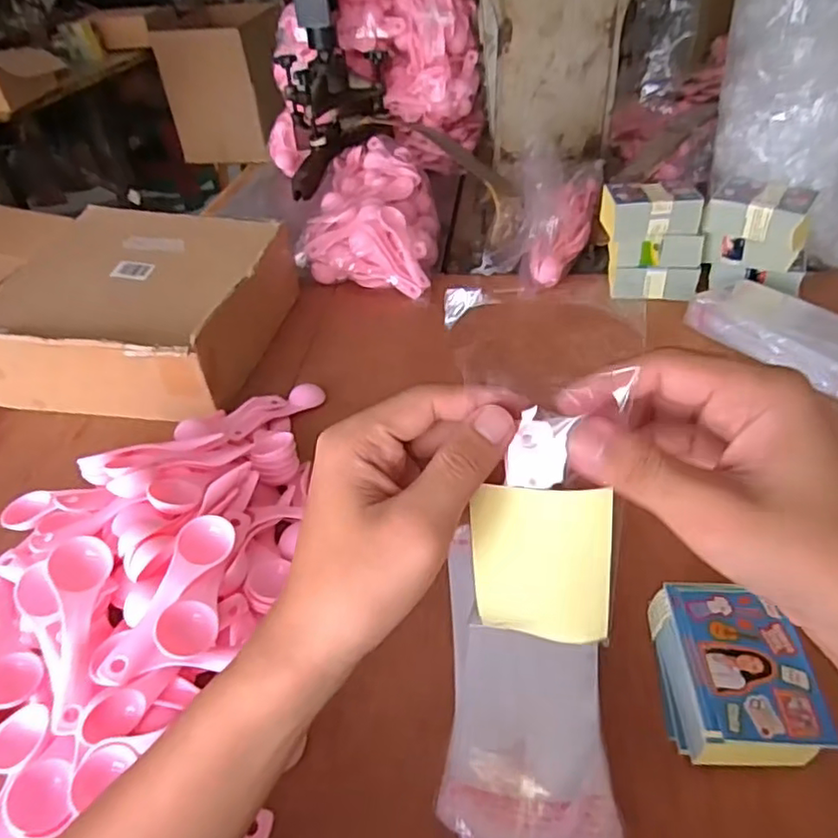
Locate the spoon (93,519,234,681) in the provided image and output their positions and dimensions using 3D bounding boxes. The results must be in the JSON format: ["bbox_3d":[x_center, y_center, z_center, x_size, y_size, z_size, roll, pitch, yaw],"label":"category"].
[{"bbox_3d":[-0.151,0.106,0.377,0.032,0.024,0.107,9,42,16],"label":"spoon"}]

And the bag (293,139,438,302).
[{"bbox_3d":[-0.056,-0.281,0.843,0.161,0.075,0.305,1,40,7],"label":"bag"}]

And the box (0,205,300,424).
[{"bbox_3d":[-0.295,-0.116,0.676,0.260,0.107,0.267,4,41,10],"label":"box"}]

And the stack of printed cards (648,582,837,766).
[{"bbox_3d":[0.180,0.148,0.355,0.069,0.048,0.100,-2,40,3],"label":"stack of printed cards"}]

